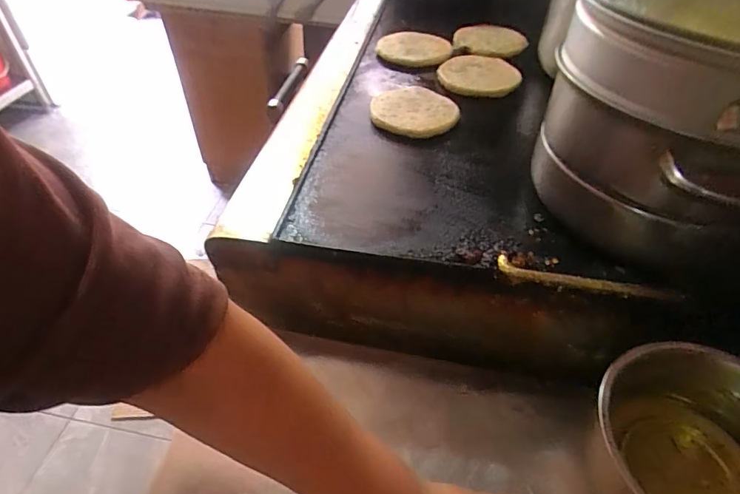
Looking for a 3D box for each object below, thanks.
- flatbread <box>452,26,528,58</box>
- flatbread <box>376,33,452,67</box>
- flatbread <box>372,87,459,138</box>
[{"bbox_3d":[0.199,-0.343,0.744,0.118,0.016,0.118,14,48,11],"label":"flatbread"},{"bbox_3d":[0.074,-0.330,0.739,0.114,0.012,0.114,1,47,-1],"label":"flatbread"},{"bbox_3d":[0.057,-0.179,0.594,0.109,0.014,0.109,0,46,0],"label":"flatbread"}]

